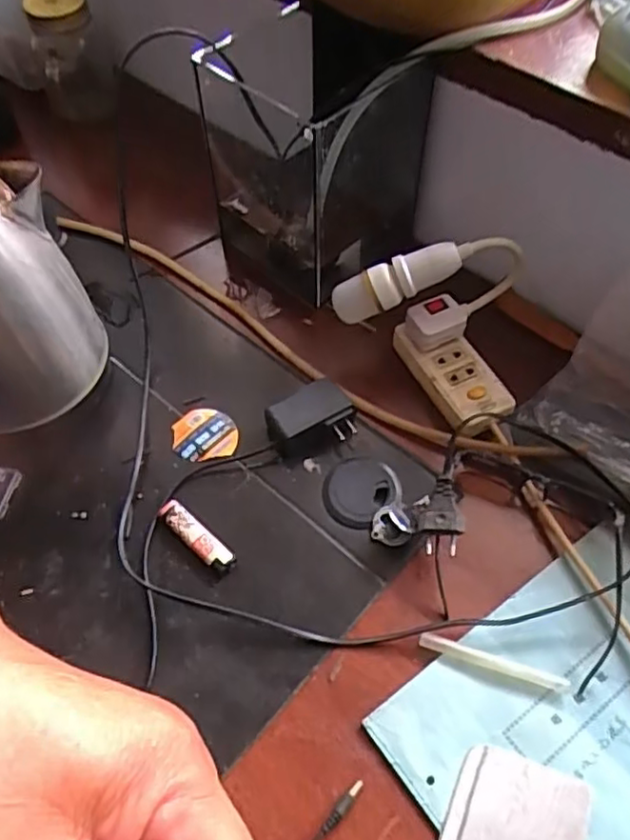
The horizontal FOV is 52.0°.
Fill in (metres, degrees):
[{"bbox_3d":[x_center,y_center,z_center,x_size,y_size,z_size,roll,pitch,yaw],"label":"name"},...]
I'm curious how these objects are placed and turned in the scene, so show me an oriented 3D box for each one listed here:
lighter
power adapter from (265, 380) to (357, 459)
[{"bbox_3d":[-0.096,0.093,0.517,0.076,0.009,0.019,37,65,22],"label":"lighter"},{"bbox_3d":[-0.004,0.000,0.563,0.070,0.030,0.050,-21,59,-13],"label":"power adapter"}]

